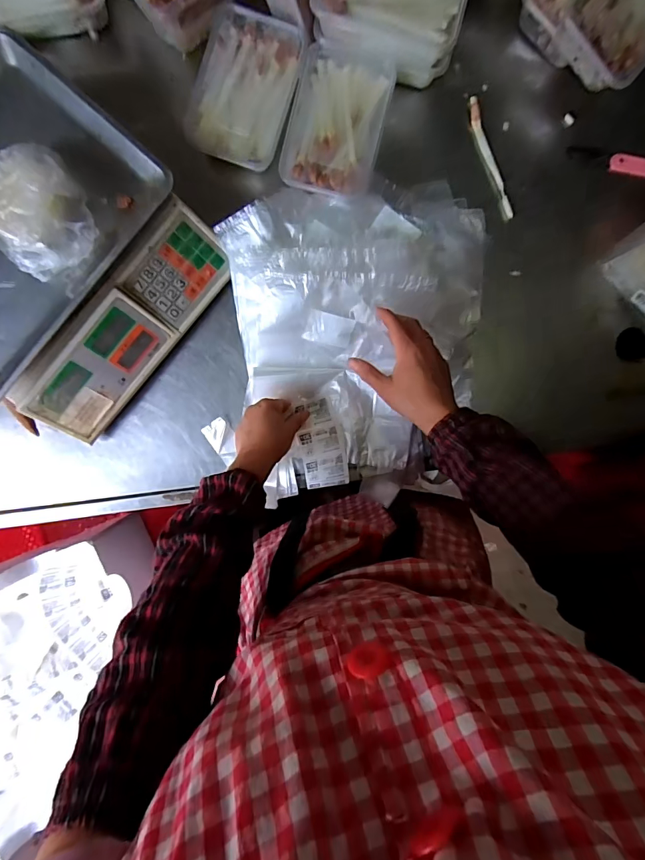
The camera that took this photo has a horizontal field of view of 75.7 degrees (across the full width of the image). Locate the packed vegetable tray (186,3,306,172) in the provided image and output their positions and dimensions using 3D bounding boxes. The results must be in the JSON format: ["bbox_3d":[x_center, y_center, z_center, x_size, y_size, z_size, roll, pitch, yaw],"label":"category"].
[{"bbox_3d":[-0.092,-0.407,0.501,0.108,0.032,0.157,18,94,-3],"label":"packed vegetable tray"}]

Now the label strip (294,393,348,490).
[{"bbox_3d":[0.001,0.021,0.561,0.058,0.023,0.122,-8,98,-1],"label":"label strip"}]

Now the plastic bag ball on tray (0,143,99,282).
[{"bbox_3d":[-0.292,-0.225,0.423,0.096,0.065,0.114,-18,95,0],"label":"plastic bag ball on tray"}]

